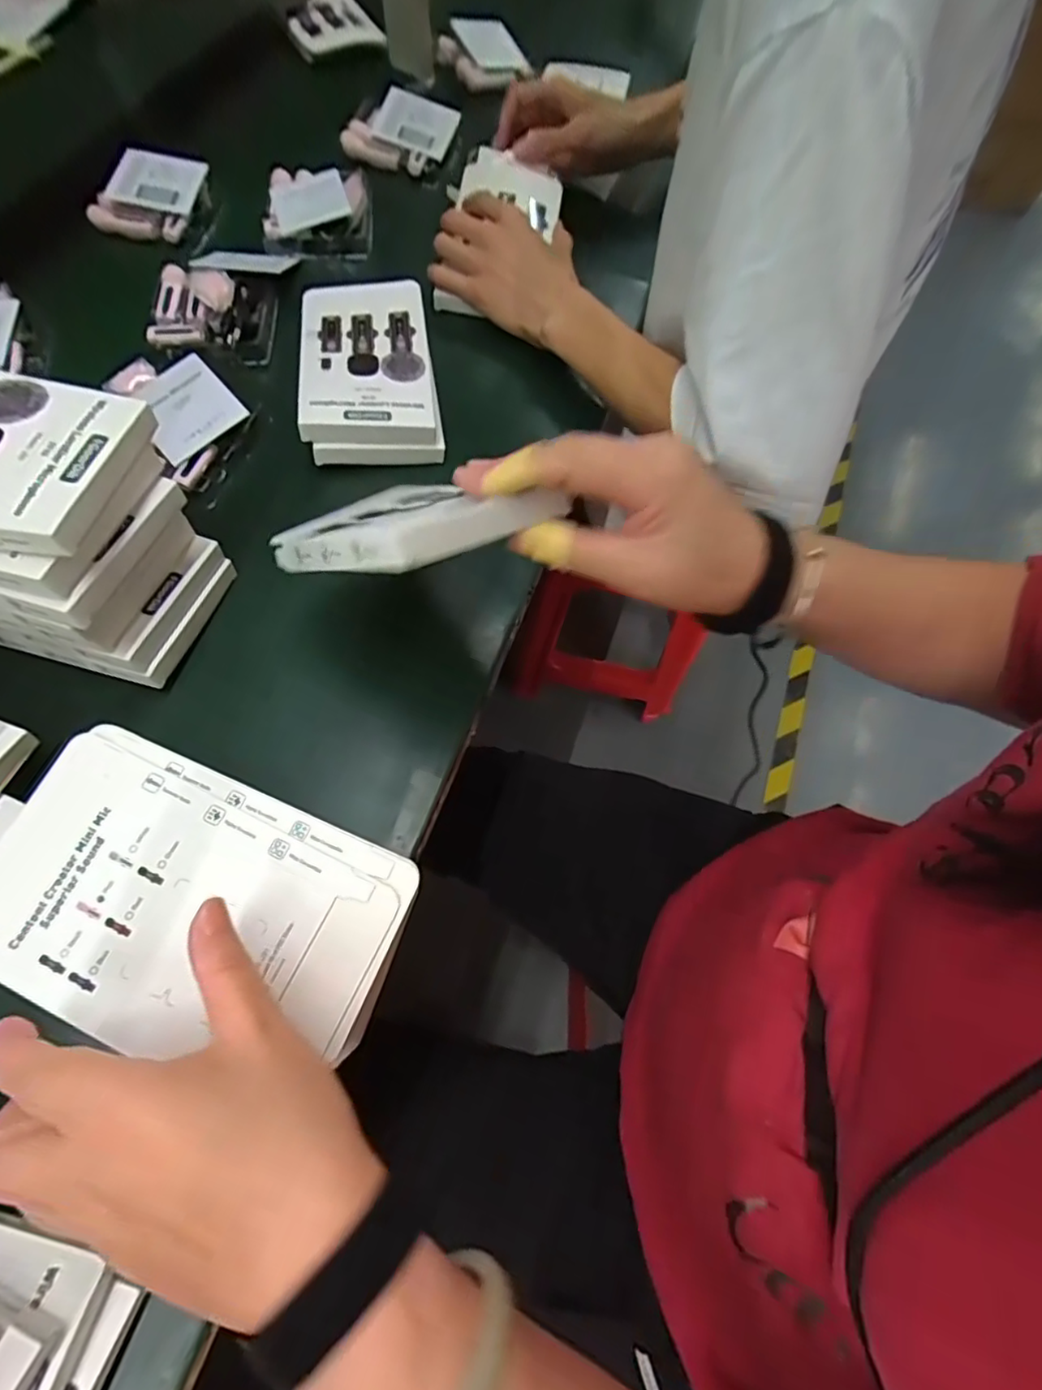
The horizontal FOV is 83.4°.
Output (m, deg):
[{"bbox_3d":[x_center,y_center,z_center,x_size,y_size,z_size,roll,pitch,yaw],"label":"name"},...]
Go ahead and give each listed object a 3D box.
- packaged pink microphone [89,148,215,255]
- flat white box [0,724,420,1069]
[{"bbox_3d":[-0.348,-0.476,0.558,0.104,0.029,0.085,17,67,5],"label":"packaged pink microphone"},{"bbox_3d":[-0.165,0.103,0.289,0.204,0.014,0.123,22,68,7],"label":"flat white box"}]

